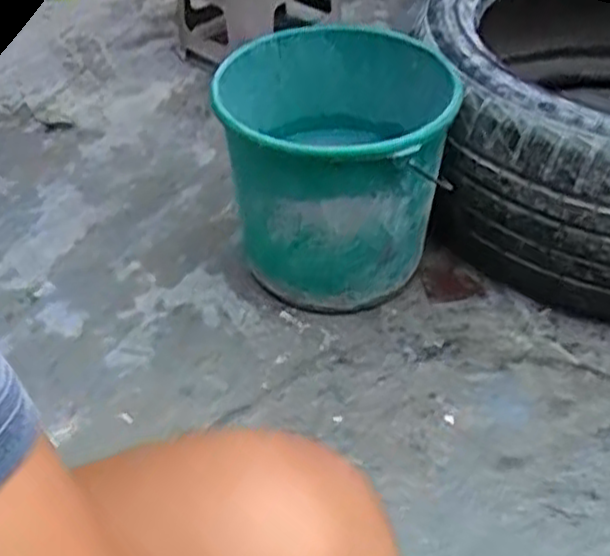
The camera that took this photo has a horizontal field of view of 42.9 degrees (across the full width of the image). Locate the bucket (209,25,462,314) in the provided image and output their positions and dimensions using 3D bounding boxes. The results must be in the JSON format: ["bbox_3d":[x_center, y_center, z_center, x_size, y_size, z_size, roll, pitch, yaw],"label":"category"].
[{"bbox_3d":[0.041,-0.115,0.926,0.241,0.271,0.261,-1,43,1],"label":"bucket"}]

